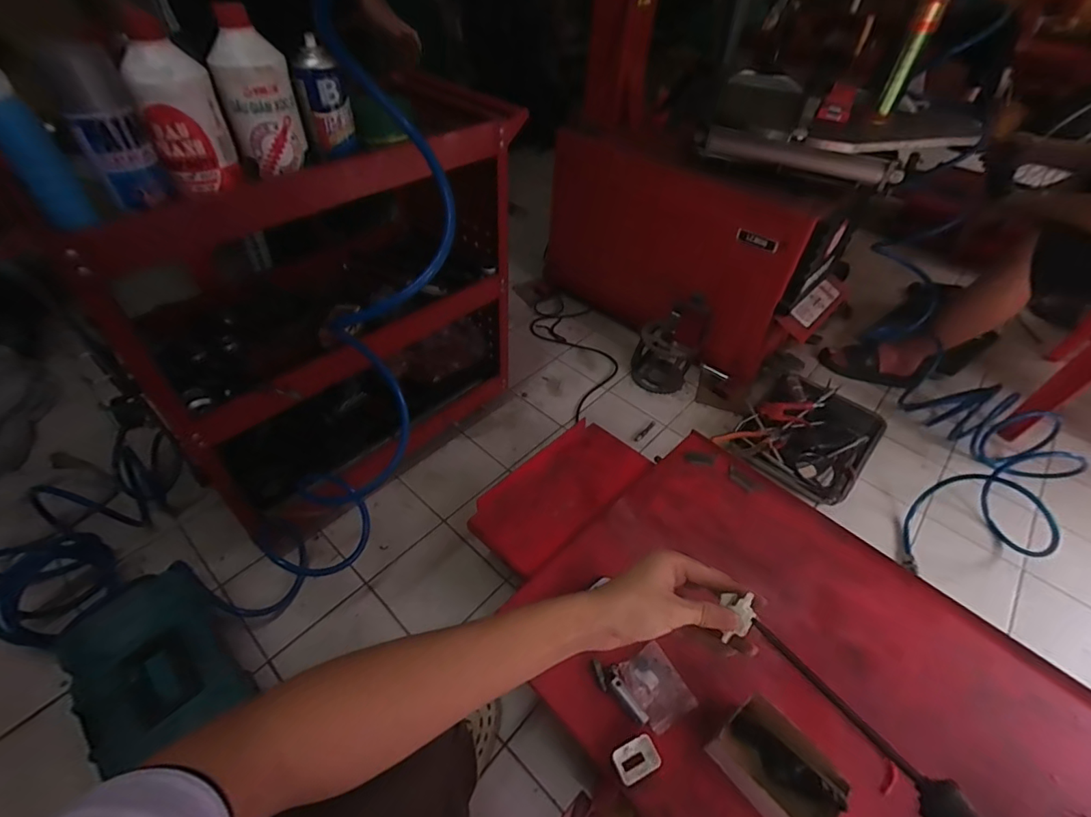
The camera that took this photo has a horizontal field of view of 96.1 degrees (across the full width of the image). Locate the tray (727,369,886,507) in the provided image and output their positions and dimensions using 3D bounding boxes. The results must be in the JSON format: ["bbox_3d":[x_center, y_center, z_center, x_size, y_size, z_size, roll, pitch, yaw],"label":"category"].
[{"bbox_3d":[0.680,0.056,1.266,0.292,0.066,0.378,35,53,27],"label":"tray"}]

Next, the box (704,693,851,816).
[{"bbox_3d":[0.294,0.464,0.628,0.095,0.068,0.141,-30,54,-29],"label":"box"}]

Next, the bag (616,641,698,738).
[{"bbox_3d":[0.161,0.408,0.715,0.082,0.021,0.097,-21,48,-24],"label":"bag"}]

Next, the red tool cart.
[{"bbox_3d":[-0.428,-0.186,0.996,0.394,0.655,0.685,31,52,24],"label":"red tool cart"}]

